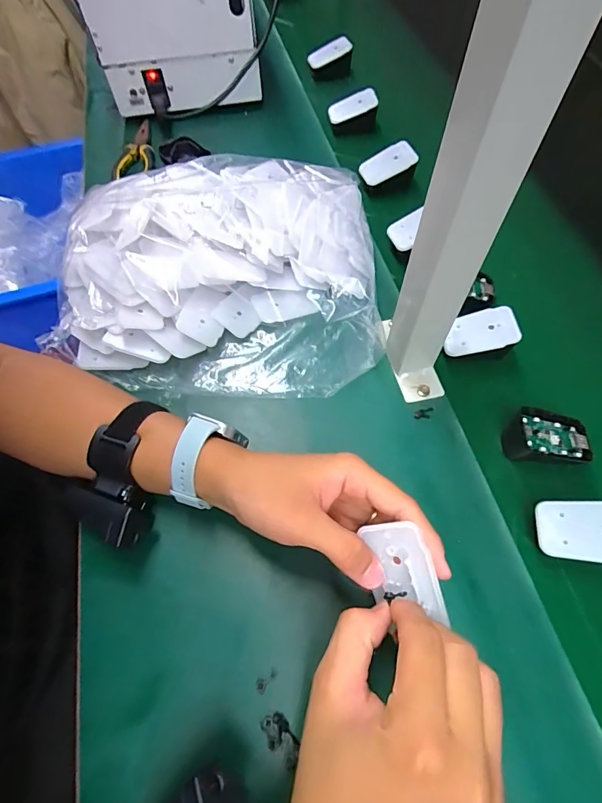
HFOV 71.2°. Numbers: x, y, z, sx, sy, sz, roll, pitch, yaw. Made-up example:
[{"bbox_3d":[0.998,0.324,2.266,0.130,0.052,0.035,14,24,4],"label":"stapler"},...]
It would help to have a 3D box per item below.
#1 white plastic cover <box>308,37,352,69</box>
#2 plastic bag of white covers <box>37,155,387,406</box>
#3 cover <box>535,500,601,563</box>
[{"bbox_3d":[0.046,-0.580,0.700,0.085,0.025,0.015,12,59,42],"label":"white plastic cover"},{"bbox_3d":[-0.087,-0.142,0.437,0.322,0.089,0.269,-2,61,1],"label":"plastic bag of white covers"},{"bbox_3d":[0.220,0.099,0.321,0.068,0.004,0.044,-1,65,21],"label":"cover"}]

